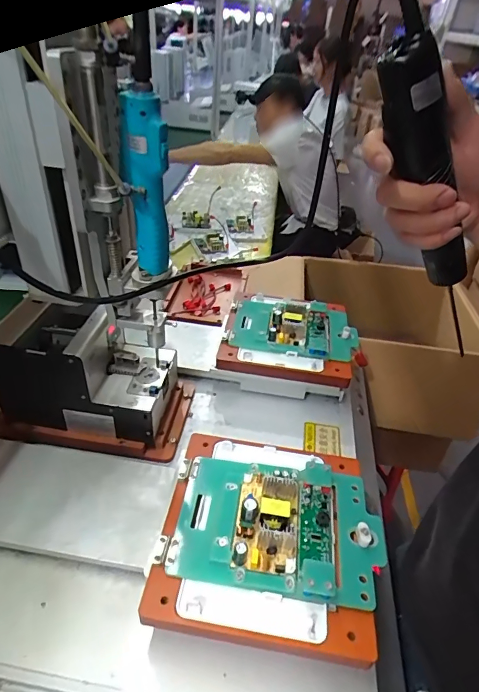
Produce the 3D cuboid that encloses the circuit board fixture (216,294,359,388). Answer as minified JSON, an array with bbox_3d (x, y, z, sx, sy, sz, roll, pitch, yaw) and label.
[{"bbox_3d":[0.083,-0.022,0.680,0.214,0.057,0.171,10,37,4],"label":"circuit board fixture"}]

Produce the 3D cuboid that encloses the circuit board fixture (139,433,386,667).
[{"bbox_3d":[0.031,0.175,0.416,0.206,0.037,0.201,10,37,4],"label":"circuit board fixture"}]

